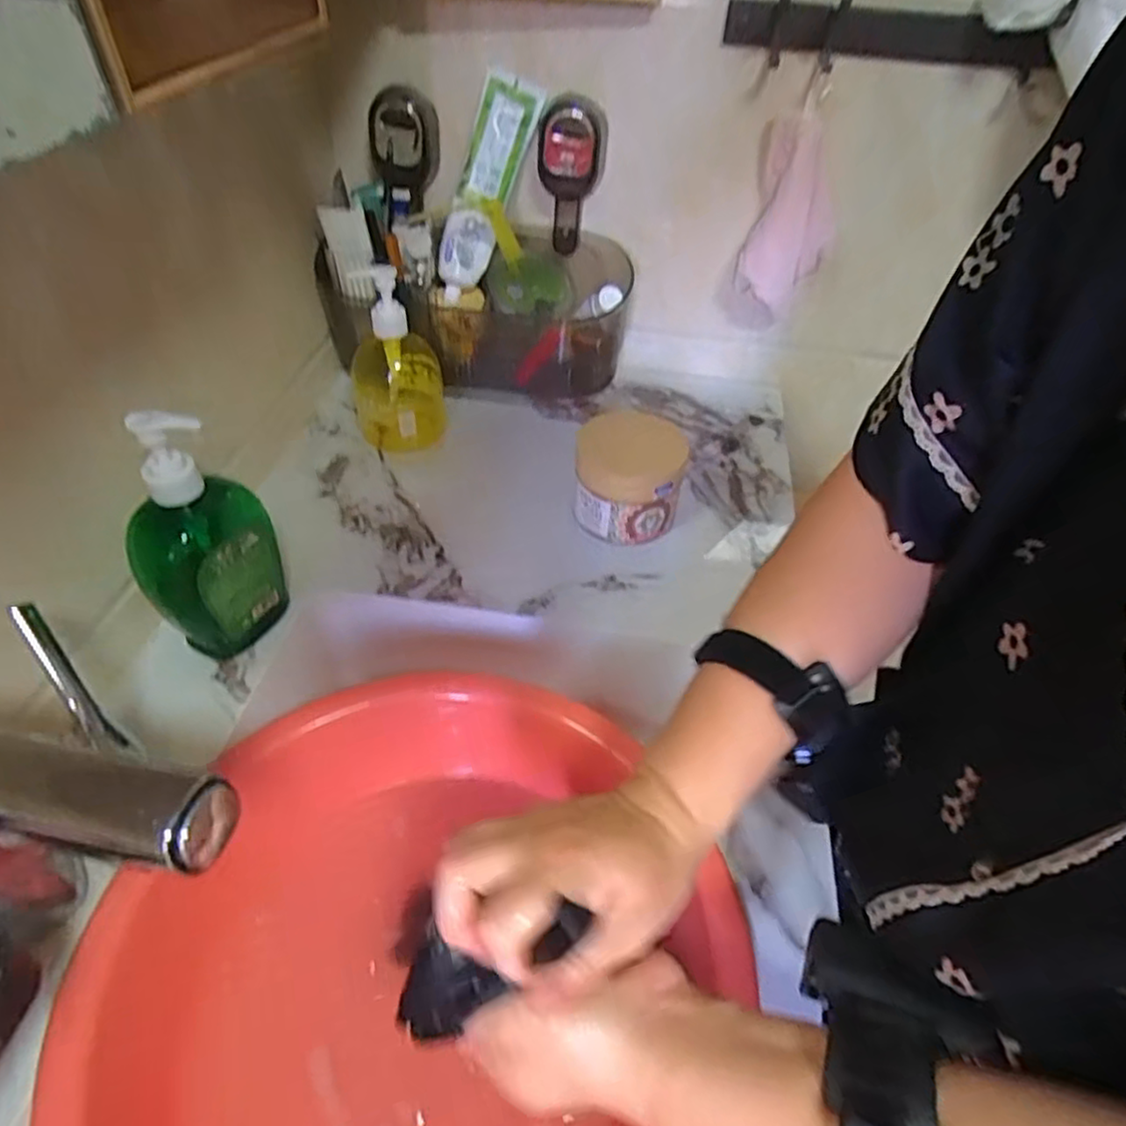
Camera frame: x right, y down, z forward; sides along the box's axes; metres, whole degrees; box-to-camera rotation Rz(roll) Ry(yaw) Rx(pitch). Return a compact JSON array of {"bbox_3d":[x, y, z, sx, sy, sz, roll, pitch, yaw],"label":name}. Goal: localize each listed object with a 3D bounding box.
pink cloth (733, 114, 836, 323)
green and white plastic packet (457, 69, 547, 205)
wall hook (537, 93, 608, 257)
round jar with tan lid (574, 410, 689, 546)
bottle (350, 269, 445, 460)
[{"bbox_3d":[0.214,-0.316,0.653,0.079,0.178,0.055,15,48,11],"label":"pink cloth"},{"bbox_3d":[-0.062,-0.393,0.642,0.050,0.108,0.014,17,28,-21],"label":"green and white plastic packet"},{"bbox_3d":[0.008,-0.367,0.663,0.061,0.139,0.030,4,47,1],"label":"wall hook"},{"bbox_3d":[0.057,-0.073,0.602,0.090,0.093,0.093,2,47,-2],"label":"round jar with tan lid"},{"bbox_3d":[-0.165,-0.196,0.660,0.086,0.168,0.070,-1,47,-4],"label":"bottle"}]

